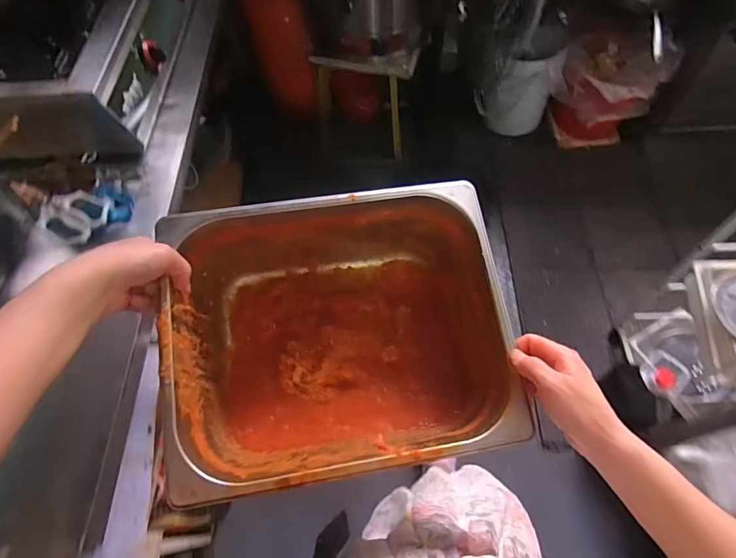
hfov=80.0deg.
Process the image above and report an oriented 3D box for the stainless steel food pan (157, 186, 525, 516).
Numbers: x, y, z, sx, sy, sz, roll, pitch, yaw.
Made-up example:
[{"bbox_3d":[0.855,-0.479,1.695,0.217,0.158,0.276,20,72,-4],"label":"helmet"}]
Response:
[{"bbox_3d":[-0.034,0.055,0.480,0.326,0.160,0.274,-8,75,-7],"label":"stainless steel food pan"}]

